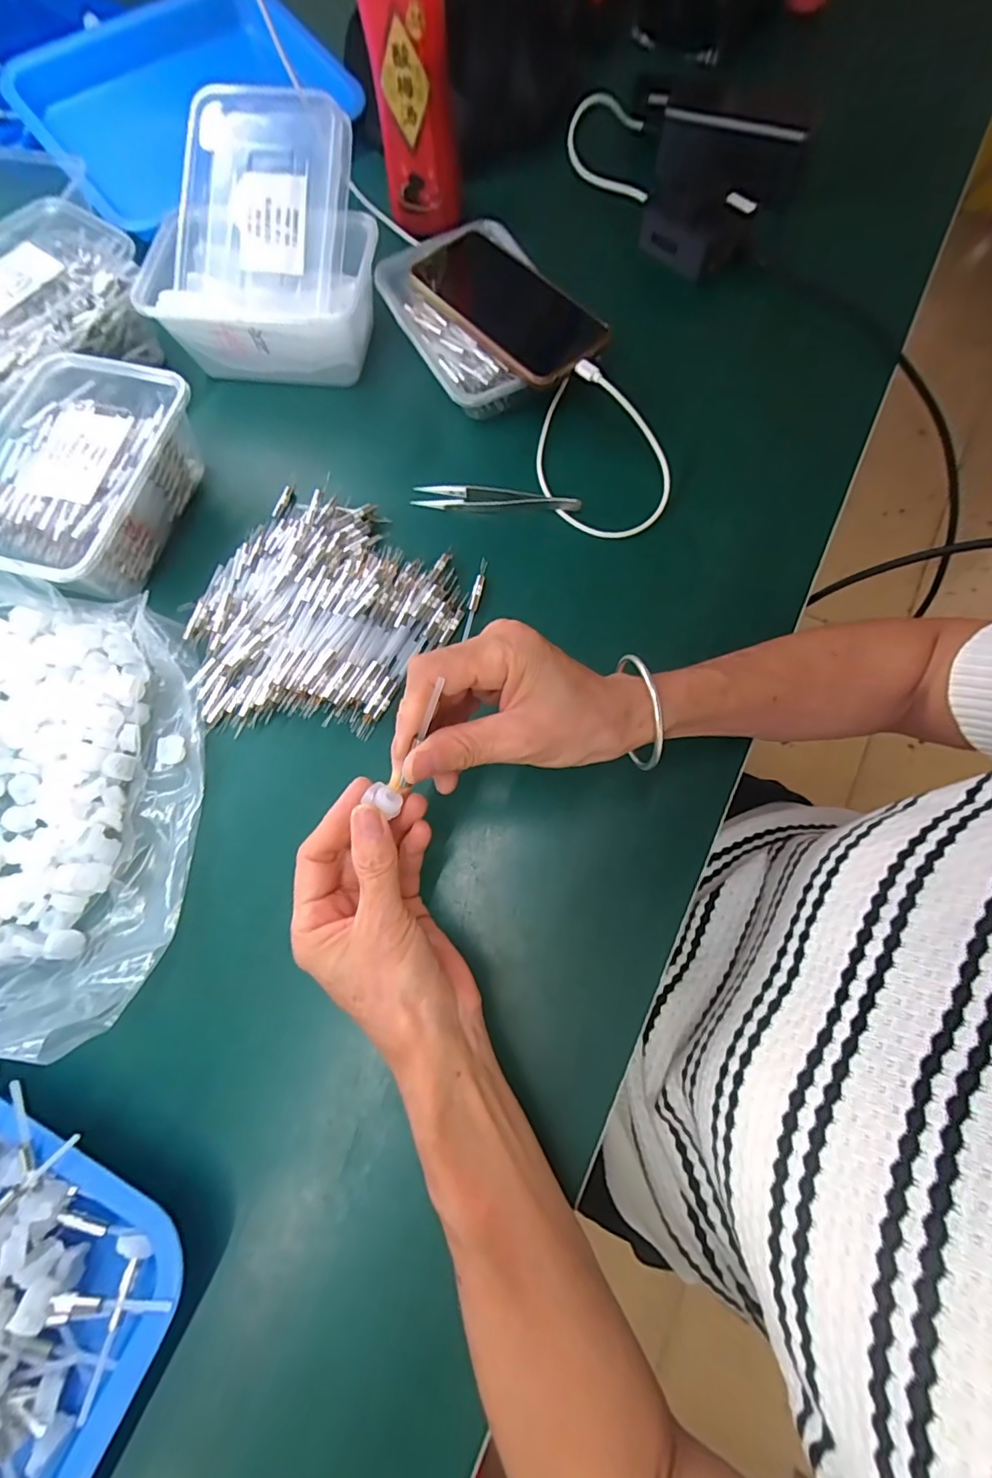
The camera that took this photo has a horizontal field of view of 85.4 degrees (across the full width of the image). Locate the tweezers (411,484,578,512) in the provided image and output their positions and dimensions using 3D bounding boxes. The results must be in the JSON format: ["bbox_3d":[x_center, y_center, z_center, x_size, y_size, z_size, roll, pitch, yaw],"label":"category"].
[{"bbox_3d":[0.000,-0.180,0.402,0.124,0.013,0.019,7,73,3],"label":"tweezers"}]

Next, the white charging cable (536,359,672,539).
[{"bbox_3d":[0.074,-0.208,0.395,0.087,0.045,0.119,-40,76,-11],"label":"white charging cable"}]

